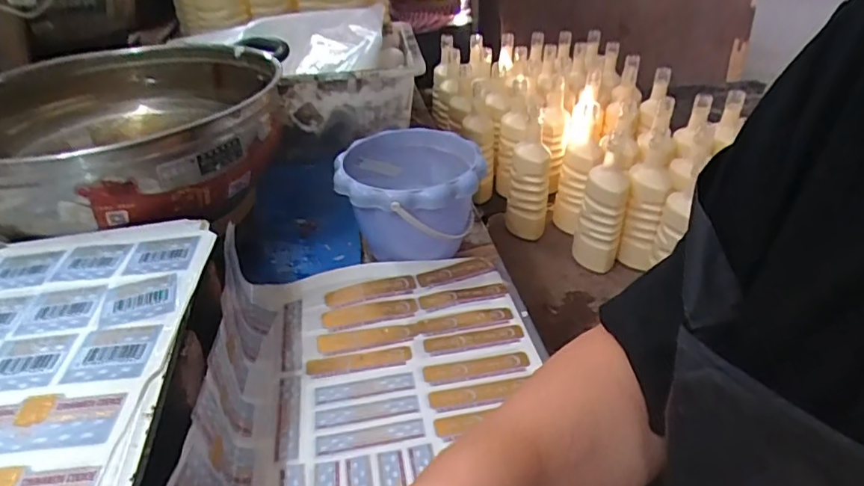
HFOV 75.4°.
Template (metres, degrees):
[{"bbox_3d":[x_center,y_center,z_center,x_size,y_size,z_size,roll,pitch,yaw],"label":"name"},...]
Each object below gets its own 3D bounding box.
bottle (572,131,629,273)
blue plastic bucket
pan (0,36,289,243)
[{"bbox_3d":[0.321,-0.064,1.056,0.085,0.256,0.106,6,37,13],"label":"bottle"},{"bbox_3d":[-0.022,-0.044,0.626,0.146,0.118,0.151,-2,36,2],"label":"blue plastic bucket"},{"bbox_3d":[-0.301,-0.132,0.563,0.290,0.076,0.347,-6,36,-3],"label":"pan"}]

